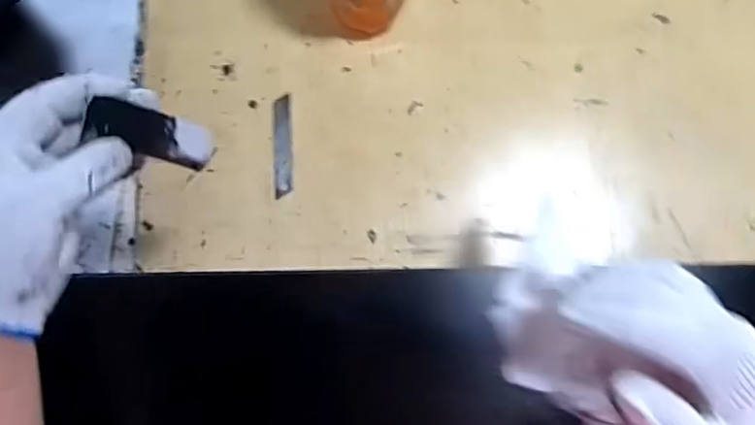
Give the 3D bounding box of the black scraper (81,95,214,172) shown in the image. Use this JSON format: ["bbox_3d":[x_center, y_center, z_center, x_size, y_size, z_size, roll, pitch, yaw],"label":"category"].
[{"bbox_3d":[-0.123,-0.043,0.328,0.010,0.066,0.027,-2,77,49],"label":"black scraper"}]

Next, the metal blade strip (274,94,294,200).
[{"bbox_3d":[-0.088,-0.063,0.554,0.018,0.004,0.097,-3,81,3],"label":"metal blade strip"}]

